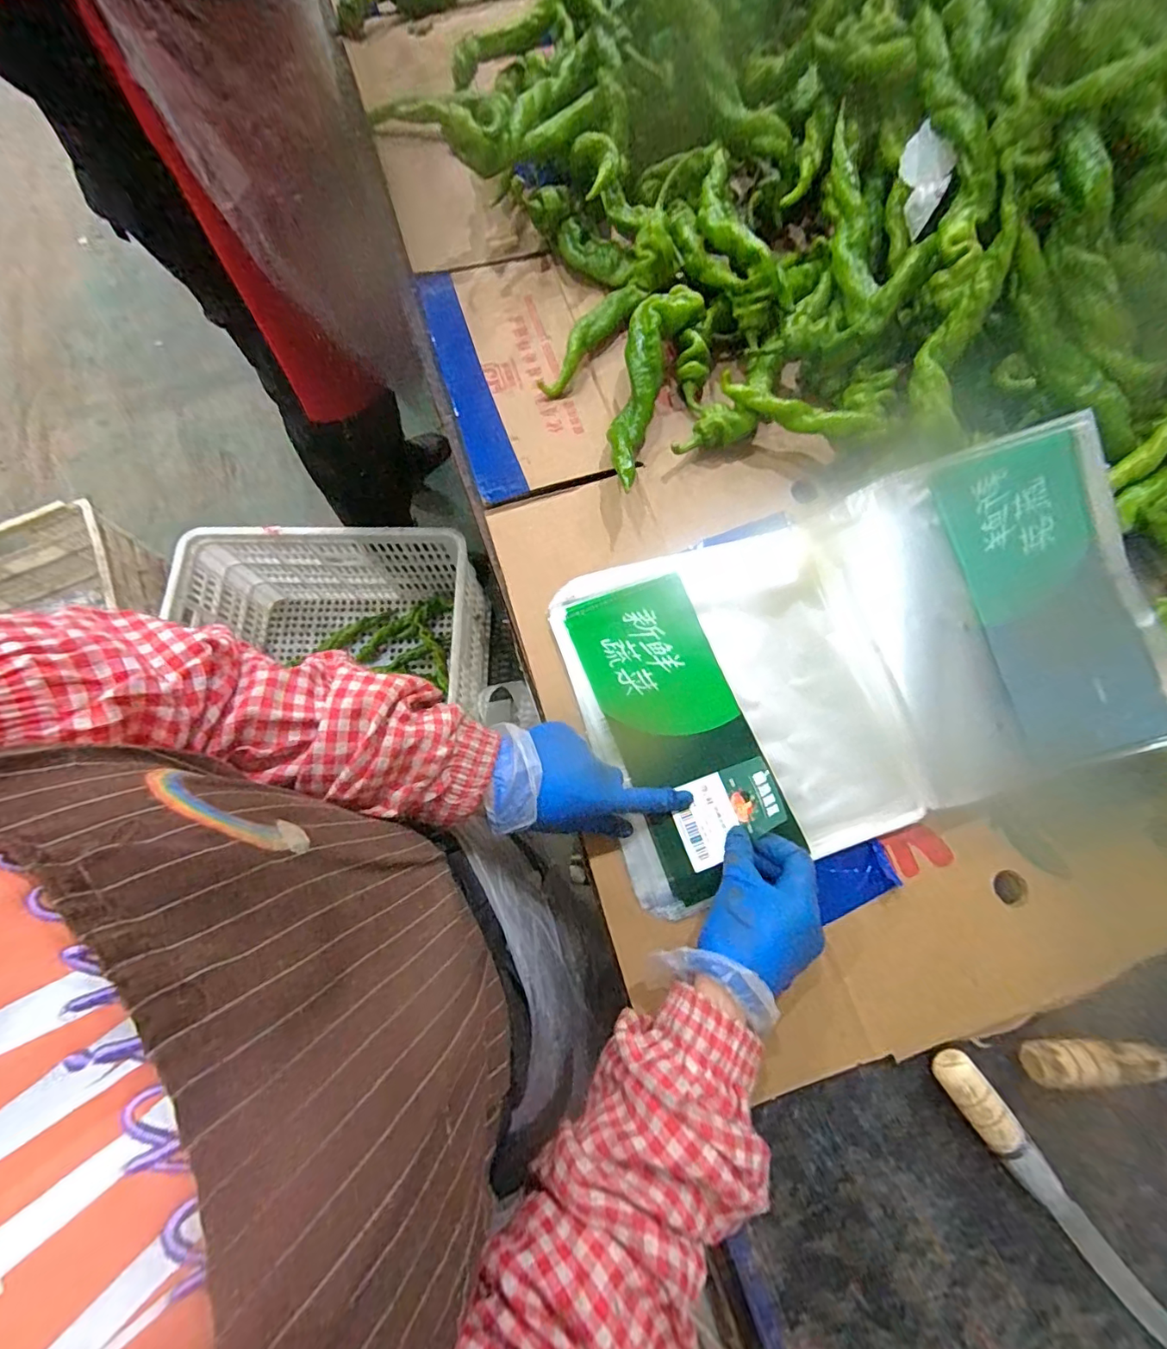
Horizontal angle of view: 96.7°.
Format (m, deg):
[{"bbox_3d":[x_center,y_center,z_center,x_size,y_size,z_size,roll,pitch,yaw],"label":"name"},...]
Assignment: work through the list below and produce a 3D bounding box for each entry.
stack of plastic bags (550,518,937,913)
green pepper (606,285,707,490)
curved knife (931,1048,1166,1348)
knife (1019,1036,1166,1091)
[{"bbox_3d":[0.107,0.019,0.400,0.207,0.023,0.255,-17,74,-4],"label":"stack of plastic bags"},{"bbox_3d":[0.055,-0.260,0.468,0.058,0.050,0.205,17,88,6],"label":"green pepper"},{"bbox_3d":[0.290,0.320,0.310,0.026,0.017,0.194,-37,77,-9],"label":"curved knife"},{"bbox_3d":[0.379,0.247,0.330,0.196,0.022,0.025,0,74,1],"label":"knife"}]

